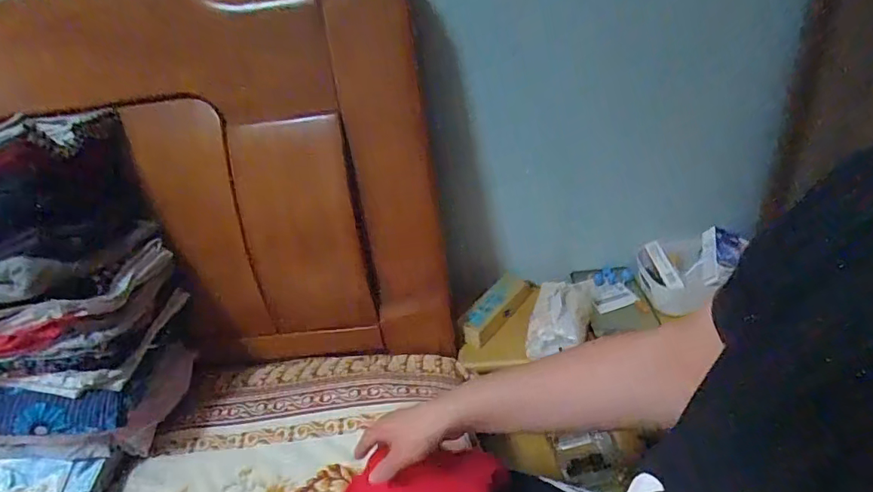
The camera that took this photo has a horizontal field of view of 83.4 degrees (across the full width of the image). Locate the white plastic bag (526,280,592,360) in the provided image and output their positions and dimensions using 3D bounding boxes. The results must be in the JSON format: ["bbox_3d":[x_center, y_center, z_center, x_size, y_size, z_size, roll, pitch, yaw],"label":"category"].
[{"bbox_3d":[0.205,0.113,0.818,0.094,0.056,0.121,3,33,20],"label":"white plastic bag"}]

